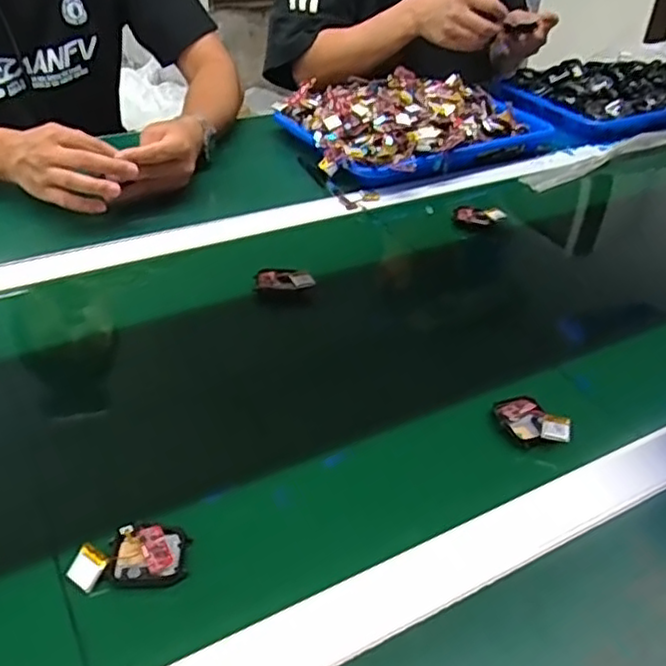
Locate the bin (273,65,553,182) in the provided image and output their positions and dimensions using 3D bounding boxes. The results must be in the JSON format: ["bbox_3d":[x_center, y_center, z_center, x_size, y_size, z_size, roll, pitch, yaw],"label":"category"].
[{"bbox_3d":[0.116,-0.288,0.919,0.346,0.069,0.241,-17,42,-24],"label":"bin"}]

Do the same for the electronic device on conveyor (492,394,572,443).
[{"bbox_3d":[0.150,0.068,0.509,0.039,0.016,0.057,-26,46,-32],"label":"electronic device on conveyor"}]

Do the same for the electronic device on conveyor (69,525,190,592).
[{"bbox_3d":[-0.110,0.134,0.405,0.044,0.014,0.036,-1,38,-6],"label":"electronic device on conveyor"}]

